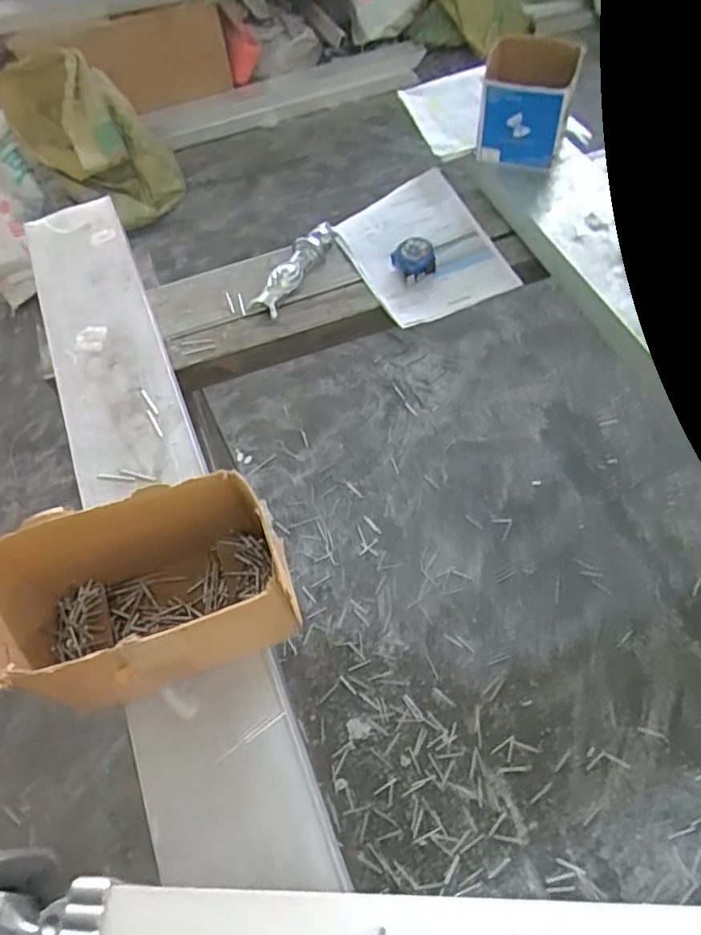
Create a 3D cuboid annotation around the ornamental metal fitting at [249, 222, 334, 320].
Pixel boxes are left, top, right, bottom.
[{"bbox_3d":[-0.086,-0.323,0.987,0.044,0.031,0.204,23,64,18],"label":"ornamental metal fitting"}]

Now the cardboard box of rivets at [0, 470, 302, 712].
[{"bbox_3d":[-0.193,0.128,0.589,0.262,0.158,0.145,-19,59,-5],"label":"cardboard box of rivets"}]

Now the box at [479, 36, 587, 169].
[{"bbox_3d":[0.276,-0.568,0.978,0.133,0.150,0.113,8,59,9],"label":"box"}]

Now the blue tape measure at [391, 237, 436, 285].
[{"bbox_3d":[0.101,-0.324,0.961,0.062,0.040,0.059,-26,60,-9],"label":"blue tape measure"}]

